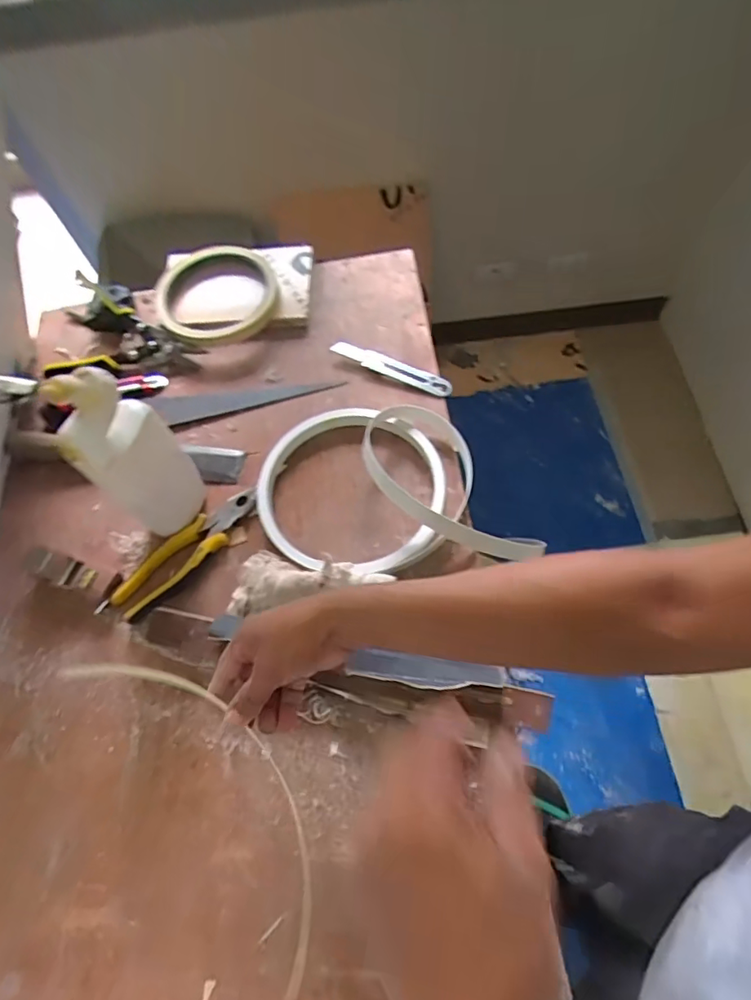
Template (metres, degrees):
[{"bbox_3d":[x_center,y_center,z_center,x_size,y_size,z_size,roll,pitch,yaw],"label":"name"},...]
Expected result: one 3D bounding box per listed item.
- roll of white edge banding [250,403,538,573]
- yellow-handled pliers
[{"bbox_3d":[0.007,-0.025,0.671,0.308,0.064,0.248,-13,65,-1],"label":"roll of white edge banding"},{"bbox_3d":[-0.227,0.061,0.668,0.051,0.019,0.205,36,74,19],"label":"yellow-handled pliers"}]

